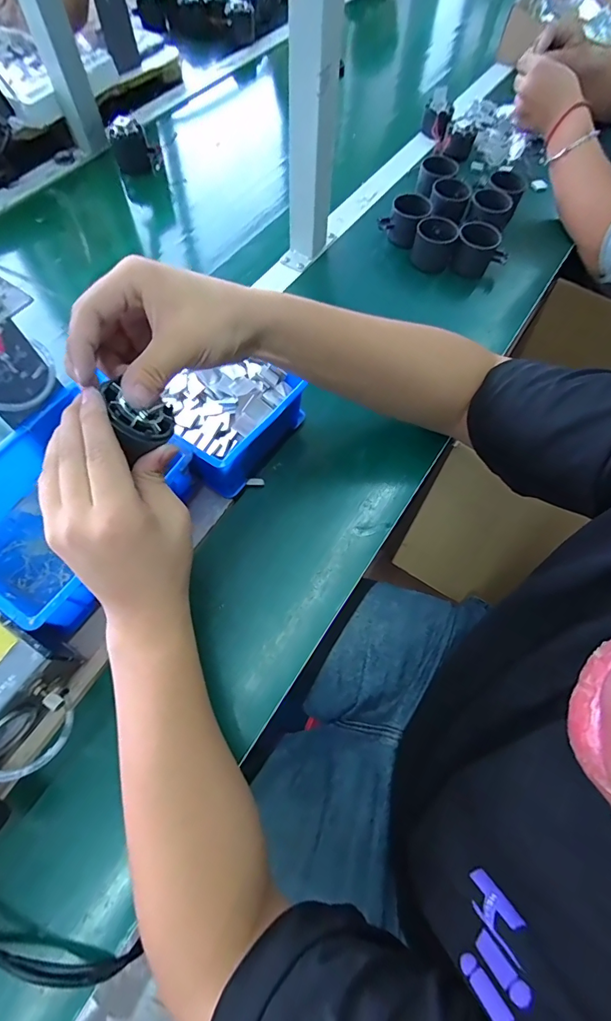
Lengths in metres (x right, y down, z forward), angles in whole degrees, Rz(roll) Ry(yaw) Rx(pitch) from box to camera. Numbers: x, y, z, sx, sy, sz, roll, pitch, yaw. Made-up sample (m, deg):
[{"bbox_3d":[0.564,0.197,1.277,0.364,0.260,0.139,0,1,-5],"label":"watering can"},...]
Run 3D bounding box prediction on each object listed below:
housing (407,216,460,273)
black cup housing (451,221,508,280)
[{"bbox_3d":[0.185,-0.381,0.604,0.061,0.045,0.055,12,66,4],"label":"housing"},{"bbox_3d":[0.251,-0.370,0.608,0.072,0.057,0.056,17,66,6],"label":"black cup housing"}]

